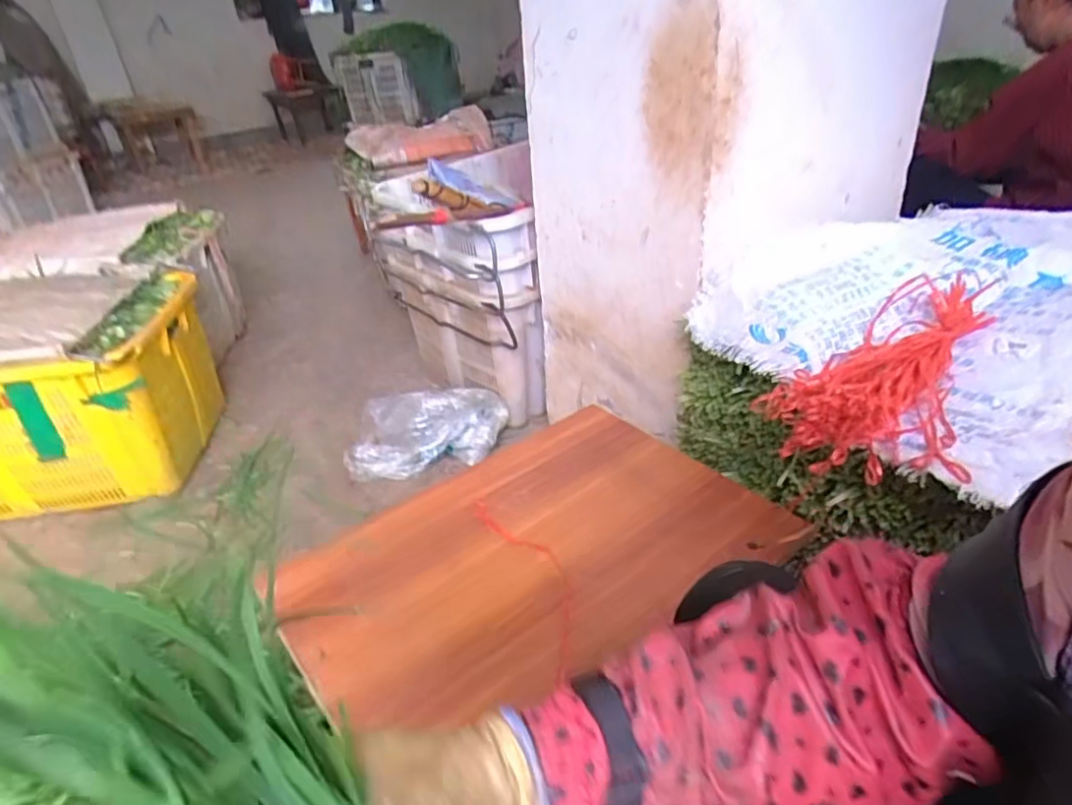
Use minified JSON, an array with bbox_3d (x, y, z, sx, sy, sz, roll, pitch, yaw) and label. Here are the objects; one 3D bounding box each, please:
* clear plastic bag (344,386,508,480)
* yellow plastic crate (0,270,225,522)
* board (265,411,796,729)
[{"bbox_3d":[-0.239,0.050,1.358,0.338,0.142,0.144,-4,32,1],"label":"clear plastic bag"},{"bbox_3d":[-1.112,-0.020,1.435,0.661,0.335,0.459,-6,32,-3],"label":"yellow plastic crate"},{"bbox_3d":[-0.004,0.165,0.743,0.537,0.016,0.358,-22,35,-31],"label":"board"}]

